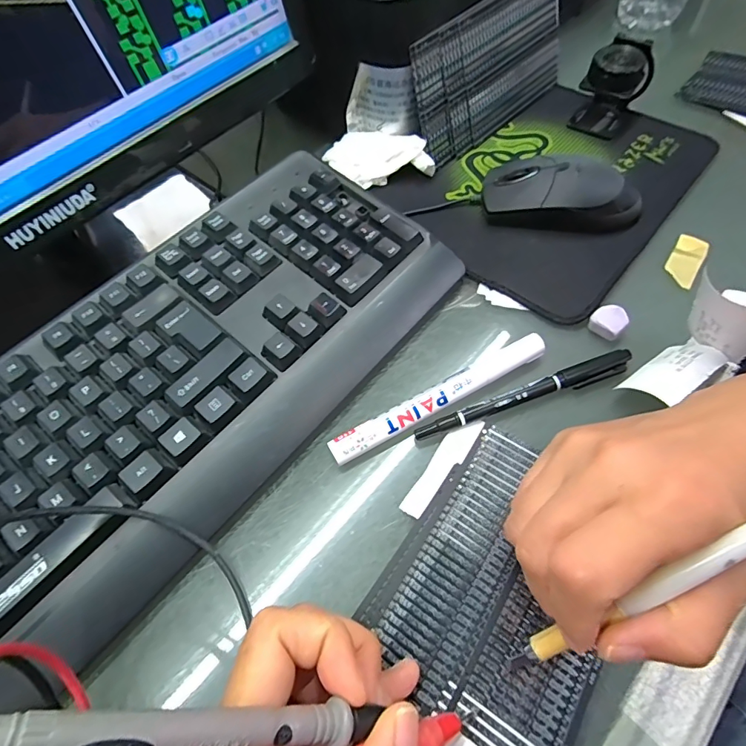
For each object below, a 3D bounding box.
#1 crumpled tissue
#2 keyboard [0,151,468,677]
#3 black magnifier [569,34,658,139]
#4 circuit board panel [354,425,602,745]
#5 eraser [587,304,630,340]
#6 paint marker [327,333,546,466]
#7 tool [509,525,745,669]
[{"bbox_3d":[0.003,-0.172,0.359,0.090,0.026,0.040,9,63,17],"label":"crumpled tissue"},{"bbox_3d":[-0.136,0.025,0.244,0.160,0.031,0.435,38,68,14],"label":"keyboard"},{"bbox_3d":[0.204,-0.241,0.372,0.048,0.057,0.055,34,69,12],"label":"black magnifier"},{"bbox_3d":[0.063,0.096,0.208,0.095,0.004,0.122,31,68,20],"label":"circuit board panel"},{"bbox_3d":[0.150,-0.033,0.282,0.019,0.011,0.019,36,68,21],"label":"eraser"},{"bbox_3d":[0.040,0.015,0.261,0.141,0.020,0.015,-27,62,-12],"label":"paint marker"},{"bbox_3d":[0.108,0.076,0.161,0.008,0.151,0.006,53,27,19],"label":"tool"}]

